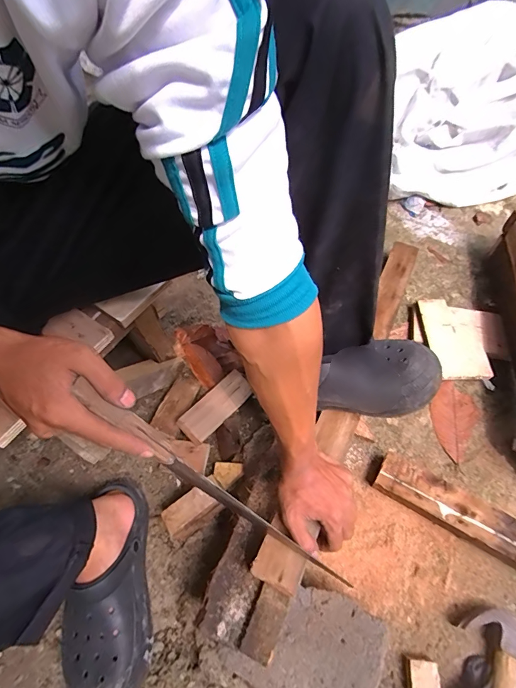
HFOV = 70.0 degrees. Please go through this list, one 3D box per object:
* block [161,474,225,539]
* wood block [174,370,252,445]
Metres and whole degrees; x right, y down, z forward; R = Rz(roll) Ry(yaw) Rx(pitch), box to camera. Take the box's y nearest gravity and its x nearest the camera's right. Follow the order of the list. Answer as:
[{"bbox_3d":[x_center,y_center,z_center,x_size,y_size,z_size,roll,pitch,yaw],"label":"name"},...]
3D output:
[{"bbox_3d":[-0.101,0.263,0.590,0.093,0.059,0.048,-31,64,-14],"label":"block"},{"bbox_3d":[-0.077,0.114,0.680,0.062,0.016,0.156,33,52,19],"label":"wood block"}]

